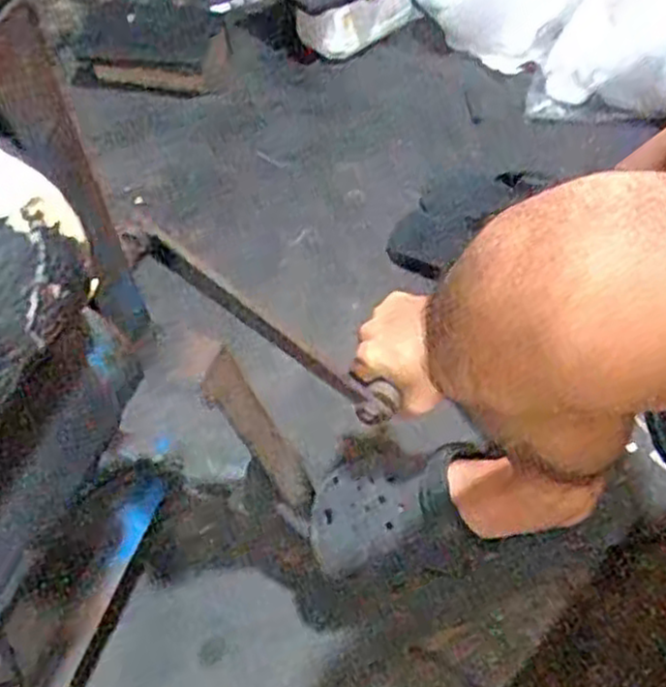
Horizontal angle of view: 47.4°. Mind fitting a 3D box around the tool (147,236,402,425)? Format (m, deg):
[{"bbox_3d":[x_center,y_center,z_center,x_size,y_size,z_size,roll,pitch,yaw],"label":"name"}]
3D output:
[{"bbox_3d":[-0.043,-0.009,0.585,0.226,0.020,0.029,36,55,-14],"label":"tool"}]

